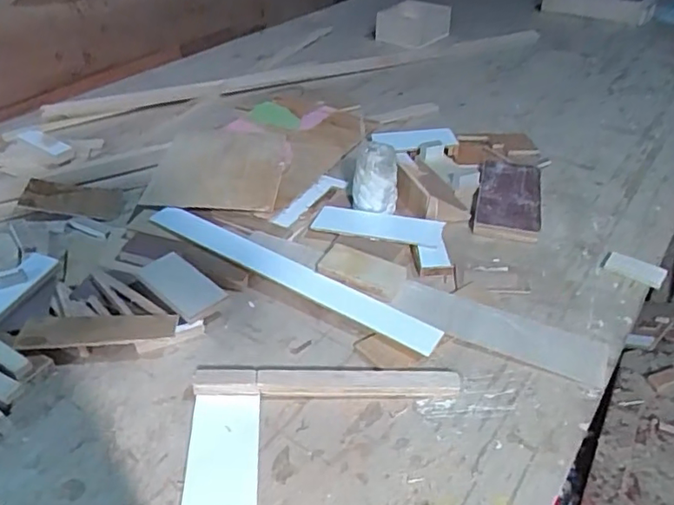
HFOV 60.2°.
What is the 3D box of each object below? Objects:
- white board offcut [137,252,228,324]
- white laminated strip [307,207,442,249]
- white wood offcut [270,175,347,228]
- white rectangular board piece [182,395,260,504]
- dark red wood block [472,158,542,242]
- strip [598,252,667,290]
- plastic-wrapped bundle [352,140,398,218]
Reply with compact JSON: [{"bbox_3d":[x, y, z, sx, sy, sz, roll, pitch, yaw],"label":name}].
[{"bbox_3d":[-0.191,0.039,0.707,0.052,0.010,0.118,-42,52,-20],"label":"white board offcut"},{"bbox_3d":[0.057,-0.037,0.812,0.178,0.009,0.064,9,37,15],"label":"white laminated strip"},{"bbox_3d":[-0.039,-0.078,0.887,0.044,0.013,0.165,16,39,23],"label":"white wood offcut"},{"bbox_3d":[-0.107,0.187,0.549,0.064,0.005,0.118,-1,42,-5],"label":"white rectangular board piece"},{"bbox_3d":[0.261,-0.087,0.886,0.094,0.026,0.204,8,37,14],"label":"dark red wood block"},{"bbox_3d":[0.387,0.021,0.761,0.075,0.007,0.042,27,45,34],"label":"strip"},{"bbox_3d":[0.056,-0.112,0.856,0.062,0.077,0.076,3,36,7],"label":"plastic-wrapped bundle"}]

